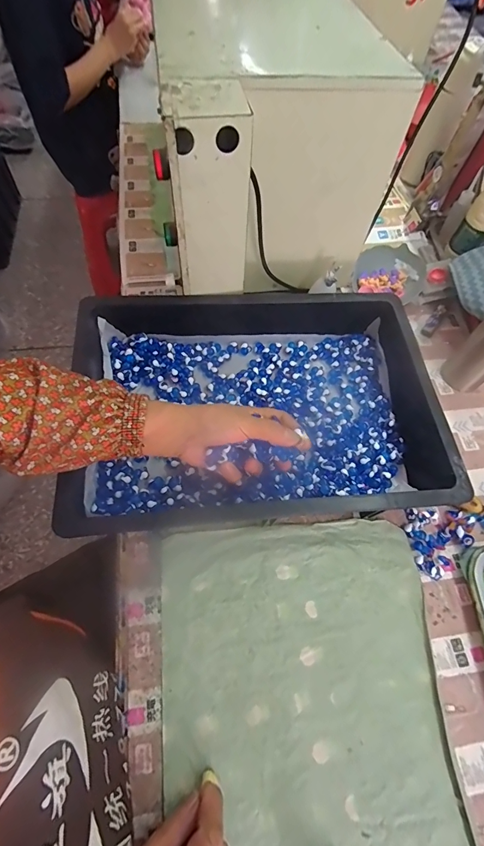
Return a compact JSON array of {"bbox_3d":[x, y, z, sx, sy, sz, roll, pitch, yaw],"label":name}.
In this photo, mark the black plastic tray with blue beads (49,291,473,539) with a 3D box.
[{"bbox_3d":[0.019,-0.025,0.487,0.435,0.097,0.309,-4,61,-4],"label":"black plastic tray with blue beads"}]

